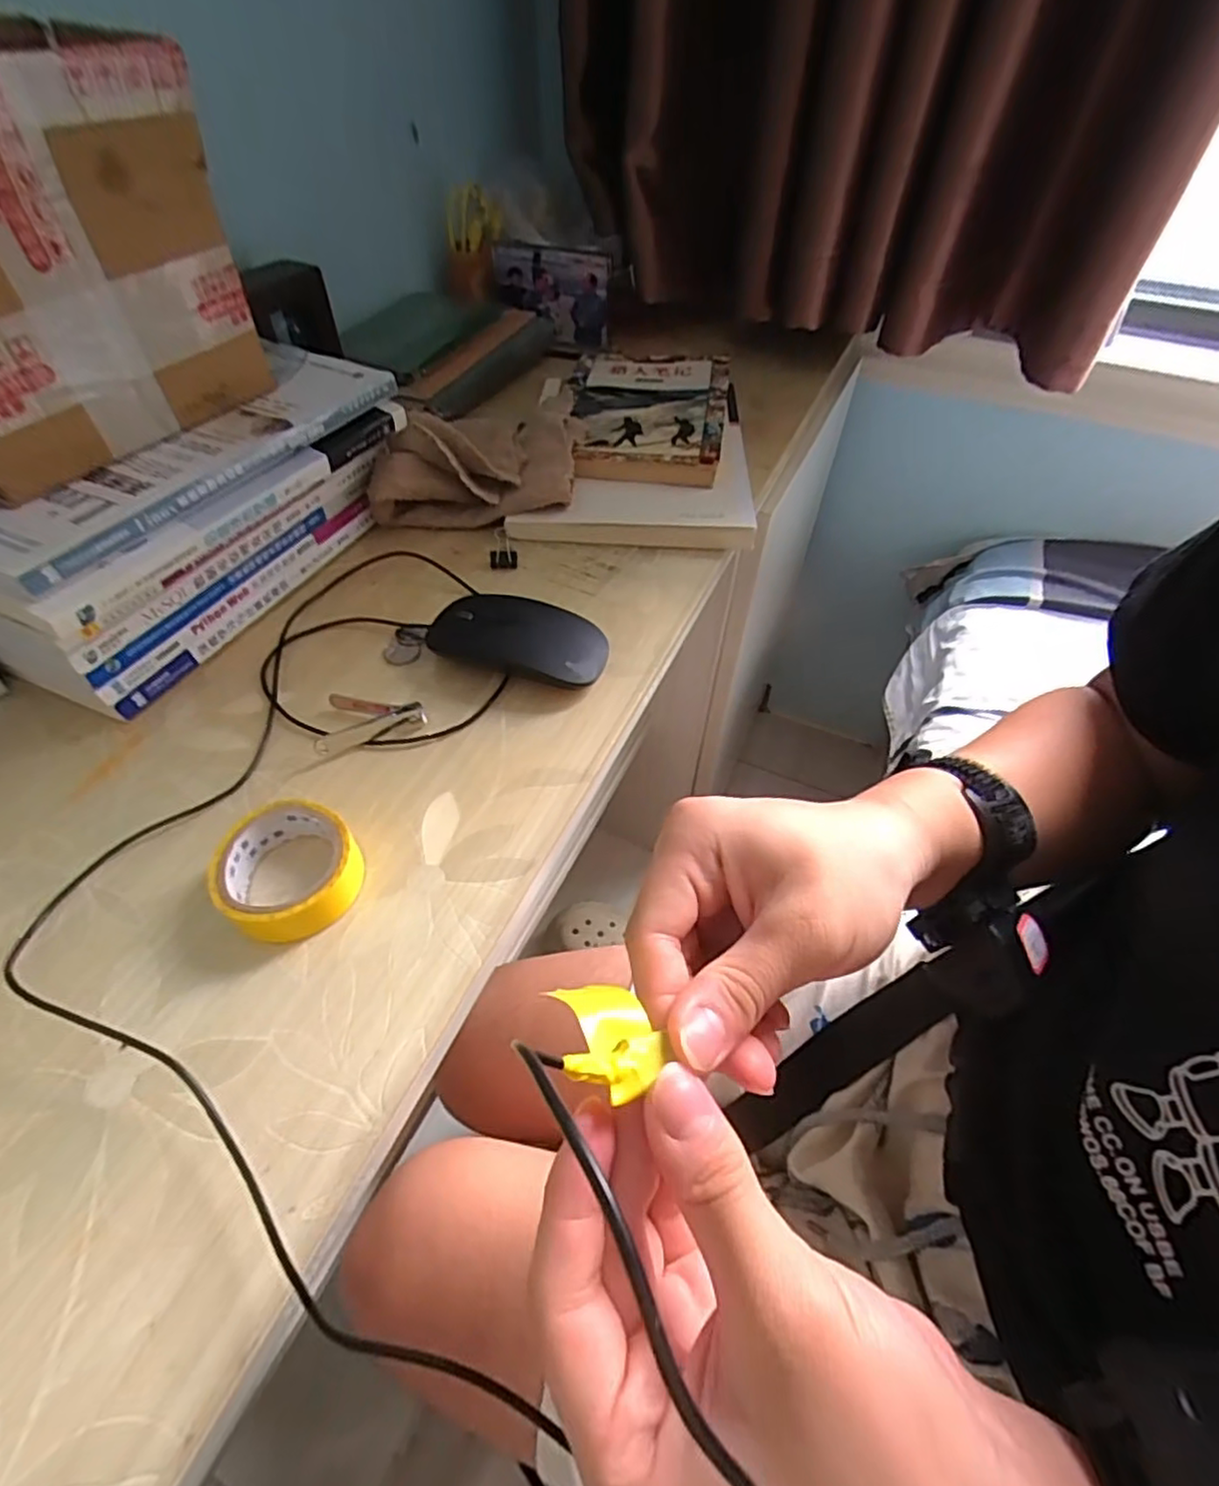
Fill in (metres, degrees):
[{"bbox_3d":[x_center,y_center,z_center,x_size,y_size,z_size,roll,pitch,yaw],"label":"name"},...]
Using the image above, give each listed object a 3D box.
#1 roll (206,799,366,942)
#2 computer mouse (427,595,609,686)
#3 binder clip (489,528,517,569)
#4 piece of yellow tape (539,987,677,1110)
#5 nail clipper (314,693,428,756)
[{"bbox_3d":[-0.145,0.059,0.299,0.062,0.026,0.058,1,50,-1],"label":"roll"},{"bbox_3d":[-0.054,-0.062,0.399,0.104,0.031,0.053,12,51,8],"label":"computer mouse"},{"bbox_3d":[-0.078,-0.143,0.479,0.019,0.012,0.037,-4,51,-5],"label":"binder clip"},{"bbox_3d":[-0.003,0.083,0.188,0.032,0.008,0.042,4,14,-25],"label":"piece of yellow tape"},{"bbox_3d":[-0.137,-0.016,0.370,0.059,0.011,0.037,-20,54,-17],"label":"nail clipper"}]

